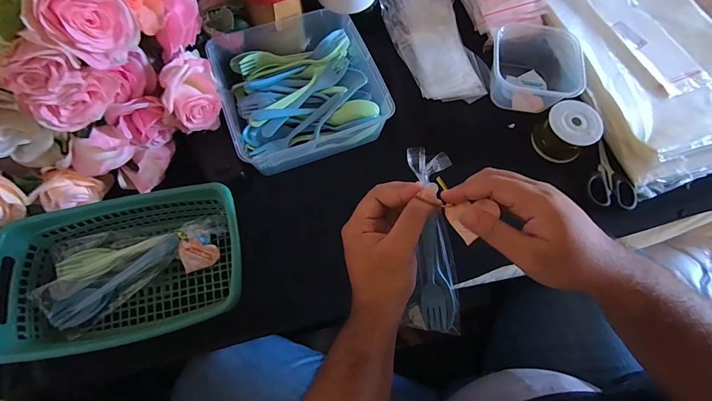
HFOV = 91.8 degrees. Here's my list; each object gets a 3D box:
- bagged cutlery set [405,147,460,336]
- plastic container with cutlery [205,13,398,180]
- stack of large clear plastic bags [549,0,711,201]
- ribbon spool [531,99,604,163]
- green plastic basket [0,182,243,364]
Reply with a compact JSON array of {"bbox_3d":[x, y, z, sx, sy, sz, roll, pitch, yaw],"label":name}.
[{"bbox_3d":[0.070,0.046,0.332,0.048,0.021,0.194,-10,112,-5],"label":"bagged cutlery set"},{"bbox_3d":[-0.083,-0.160,0.475,0.205,0.064,0.218,-24,69,-10],"label":"plastic container with cutlery"},{"bbox_3d":[0.433,-0.218,0.516,0.242,0.045,0.389,-14,68,-7],"label":"stack of large clear plastic bags"},{"bbox_3d":[0.282,-0.092,0.463,0.064,0.053,0.062,0,67,-1],"label":"ribbon spool"},{"bbox_3d":[-0.244,0.075,0.378,0.244,0.072,0.153,-12,68,-6],"label":"green plastic basket"}]

